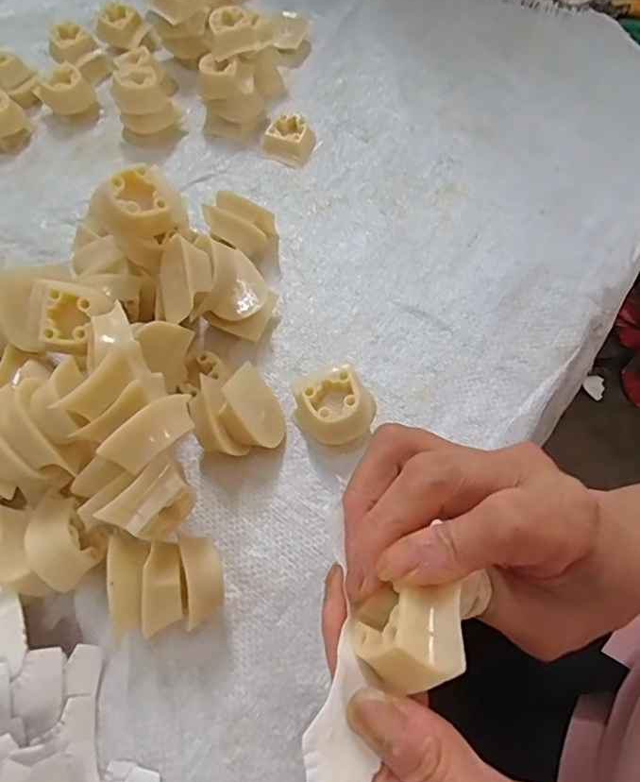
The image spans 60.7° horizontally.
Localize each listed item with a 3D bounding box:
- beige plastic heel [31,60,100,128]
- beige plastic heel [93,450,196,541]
[{"bbox_3d":[-0.212,-0.246,0.455,0.037,0.036,0.029,24,66,14],"label":"beige plastic heel"},{"bbox_3d":[-0.074,0.051,0.247,0.020,0.031,0.036,38,69,17],"label":"beige plastic heel"}]

